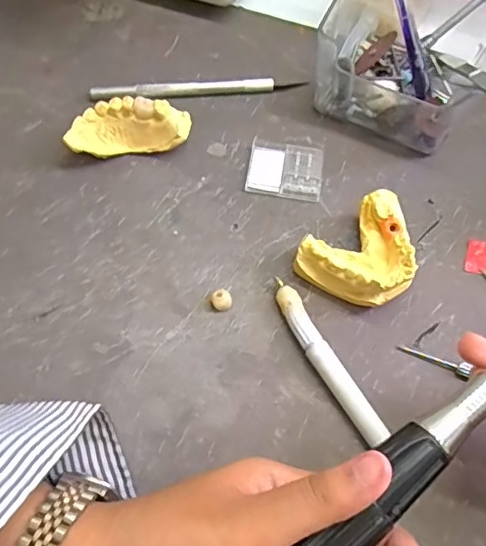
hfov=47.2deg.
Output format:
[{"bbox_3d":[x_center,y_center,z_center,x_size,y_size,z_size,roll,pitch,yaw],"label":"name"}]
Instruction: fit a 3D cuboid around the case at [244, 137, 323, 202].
[{"bbox_3d":[0.025,-0.061,0.330,0.043,0.007,0.034,10,66,2],"label":"case"}]

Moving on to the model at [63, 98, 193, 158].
[{"bbox_3d":[-0.066,-0.083,0.325,0.068,0.026,0.025,-8,66,-6],"label":"model"}]

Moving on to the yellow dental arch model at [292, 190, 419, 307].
[{"bbox_3d":[0.064,-0.014,0.299,0.056,0.026,0.061,1,66,-2],"label":"yellow dental arch model"}]

